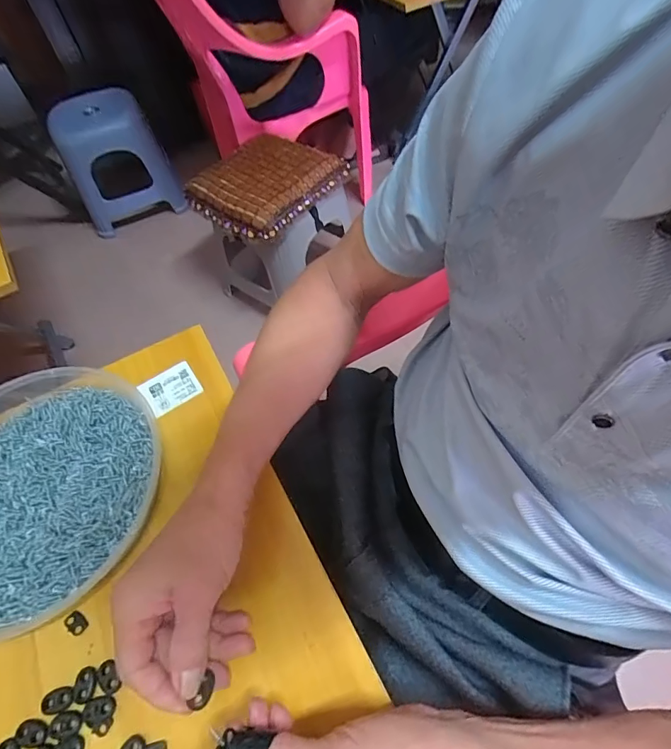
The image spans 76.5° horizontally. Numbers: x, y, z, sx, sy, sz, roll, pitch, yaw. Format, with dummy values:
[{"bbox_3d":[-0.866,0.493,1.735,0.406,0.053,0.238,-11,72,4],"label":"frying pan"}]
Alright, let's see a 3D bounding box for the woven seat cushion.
[{"bbox_3d":[-0.150,-0.432,0.946,0.262,0.054,0.292,36,67,24],"label":"woven seat cushion"}]

